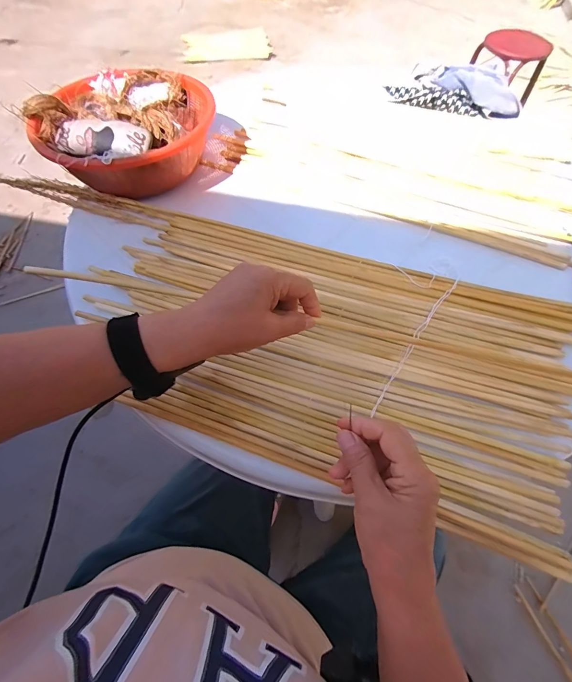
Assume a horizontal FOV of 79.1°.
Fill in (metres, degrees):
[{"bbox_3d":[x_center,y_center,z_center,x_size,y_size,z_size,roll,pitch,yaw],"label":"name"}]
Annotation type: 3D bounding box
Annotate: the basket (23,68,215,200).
[{"bbox_3d":[-0.241,-0.322,0.548,0.260,0.101,0.224,-26,64,-16],"label":"basket"}]

